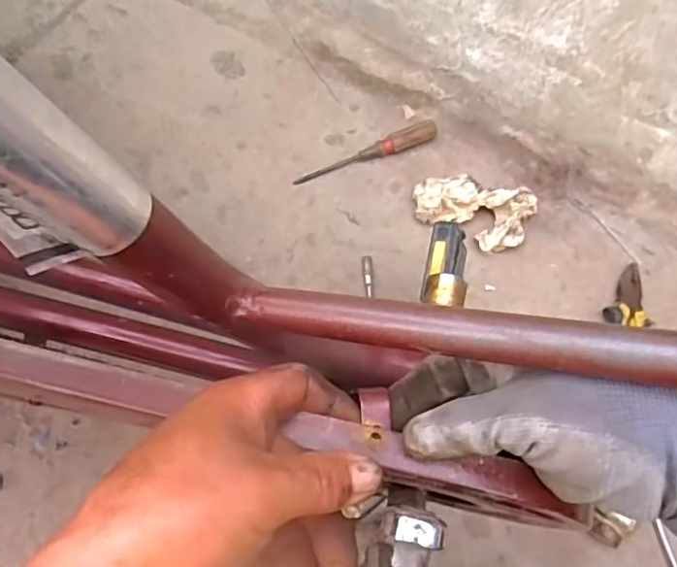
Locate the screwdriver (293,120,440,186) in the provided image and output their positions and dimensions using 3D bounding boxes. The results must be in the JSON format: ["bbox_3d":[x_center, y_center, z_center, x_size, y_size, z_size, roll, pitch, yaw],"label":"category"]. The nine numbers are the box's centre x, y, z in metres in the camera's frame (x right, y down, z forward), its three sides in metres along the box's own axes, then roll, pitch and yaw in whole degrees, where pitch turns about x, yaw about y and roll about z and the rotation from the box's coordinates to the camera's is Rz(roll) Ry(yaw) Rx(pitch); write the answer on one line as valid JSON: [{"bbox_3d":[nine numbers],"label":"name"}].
[{"bbox_3d":[0.039,-0.170,0.776,0.196,0.024,0.025,-22,73,-10],"label":"screwdriver"}]

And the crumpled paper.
[{"bbox_3d":[0.170,-0.093,0.753,0.145,0.036,0.089,15,70,3],"label":"crumpled paper"}]

